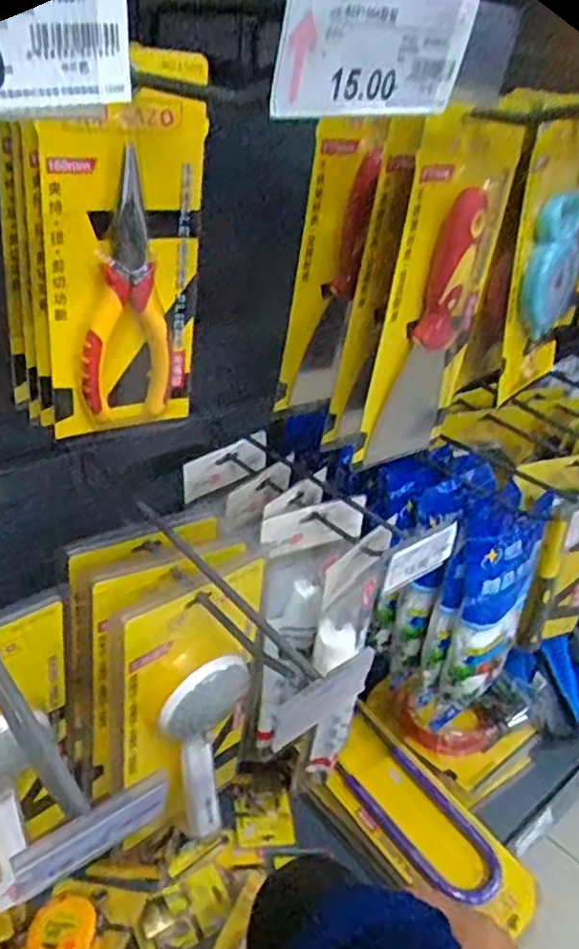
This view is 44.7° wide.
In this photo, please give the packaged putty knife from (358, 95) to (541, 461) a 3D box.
[{"bbox_3d":[0.110,-0.125,0.503,0.031,0.240,0.101,27,37,28],"label":"packaged putty knife"}]

